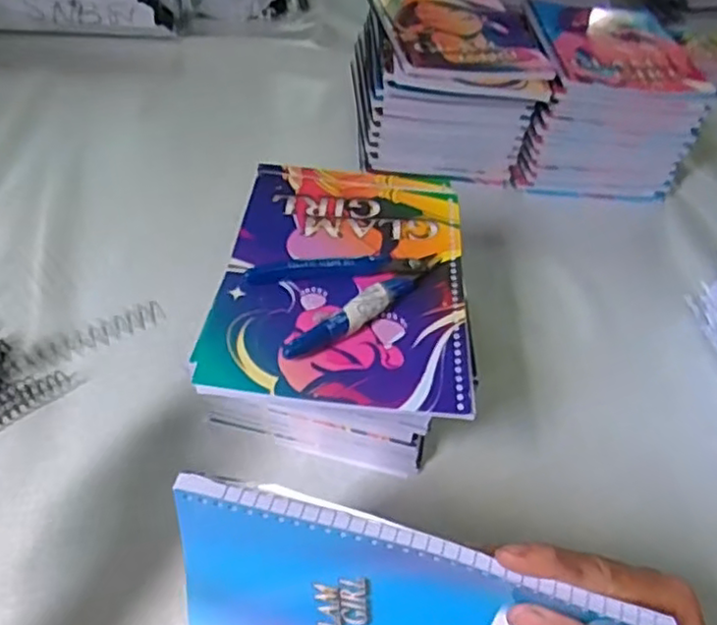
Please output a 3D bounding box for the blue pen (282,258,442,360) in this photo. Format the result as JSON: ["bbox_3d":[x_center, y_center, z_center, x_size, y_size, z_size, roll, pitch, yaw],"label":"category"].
[{"bbox_3d":[0.007,-0.004,0.388,0.118,0.012,0.016,-32,57,-33],"label":"blue pen"}]

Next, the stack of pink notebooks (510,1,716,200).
[{"bbox_3d":[0.255,-0.219,0.713,0.161,0.125,0.178,9,45,1],"label":"stack of pink notebooks"}]

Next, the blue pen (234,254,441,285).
[{"bbox_3d":[-0.013,-0.029,0.412,0.126,0.008,0.016,-4,46,-11],"label":"blue pen"}]

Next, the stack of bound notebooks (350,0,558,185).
[{"bbox_3d":[0.094,-0.248,0.725,0.175,0.121,0.204,2,45,-6],"label":"stack of bound notebooks"}]

